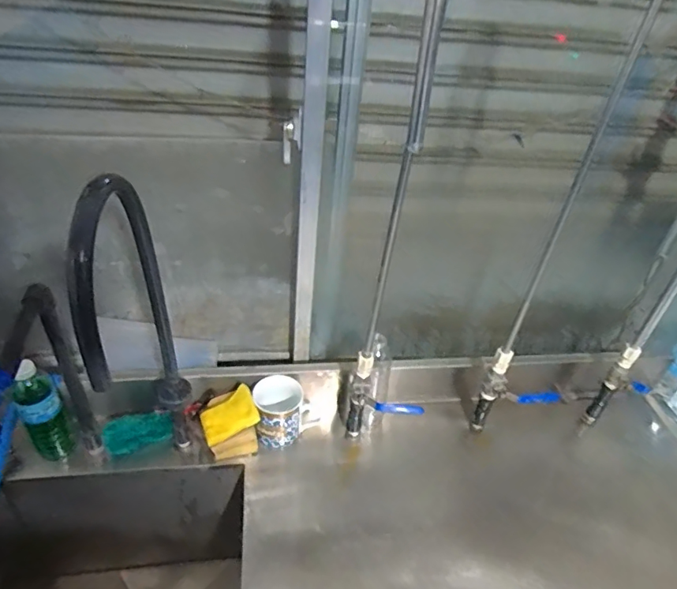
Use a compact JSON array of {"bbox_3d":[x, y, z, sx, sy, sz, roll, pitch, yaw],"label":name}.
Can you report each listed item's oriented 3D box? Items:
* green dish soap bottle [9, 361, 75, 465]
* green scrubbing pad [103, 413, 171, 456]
[{"bbox_3d":[-0.472,0.183,0.788,0.064,0.198,0.056,-24,46,-34],"label":"green dish soap bottle"},{"bbox_3d":[-0.339,0.234,0.846,0.108,0.061,0.008,-11,16,-18],"label":"green scrubbing pad"}]

